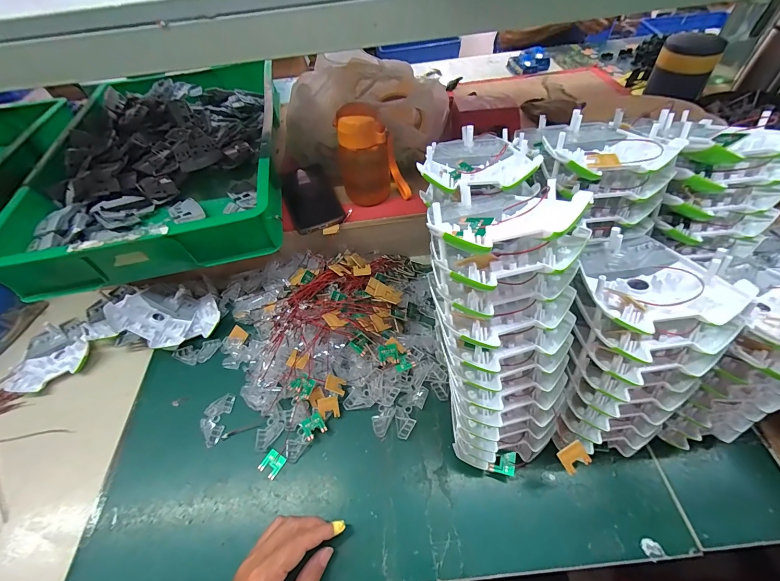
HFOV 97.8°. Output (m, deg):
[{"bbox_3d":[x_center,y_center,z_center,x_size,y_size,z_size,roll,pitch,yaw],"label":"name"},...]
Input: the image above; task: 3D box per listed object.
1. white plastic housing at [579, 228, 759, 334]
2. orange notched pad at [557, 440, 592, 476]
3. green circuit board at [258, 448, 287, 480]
[{"bbox_3d":[0.217,-0.010,0.281,0.104,0.033,0.113,8,54,11],"label":"white plastic housing"},{"bbox_3d":[0.173,0.157,0.319,0.025,0.004,0.023,-34,86,6],"label":"orange notched pad"},{"bbox_3d":[-0.140,0.206,0.404,0.023,0.004,0.026,25,59,21],"label":"green circuit board"}]

